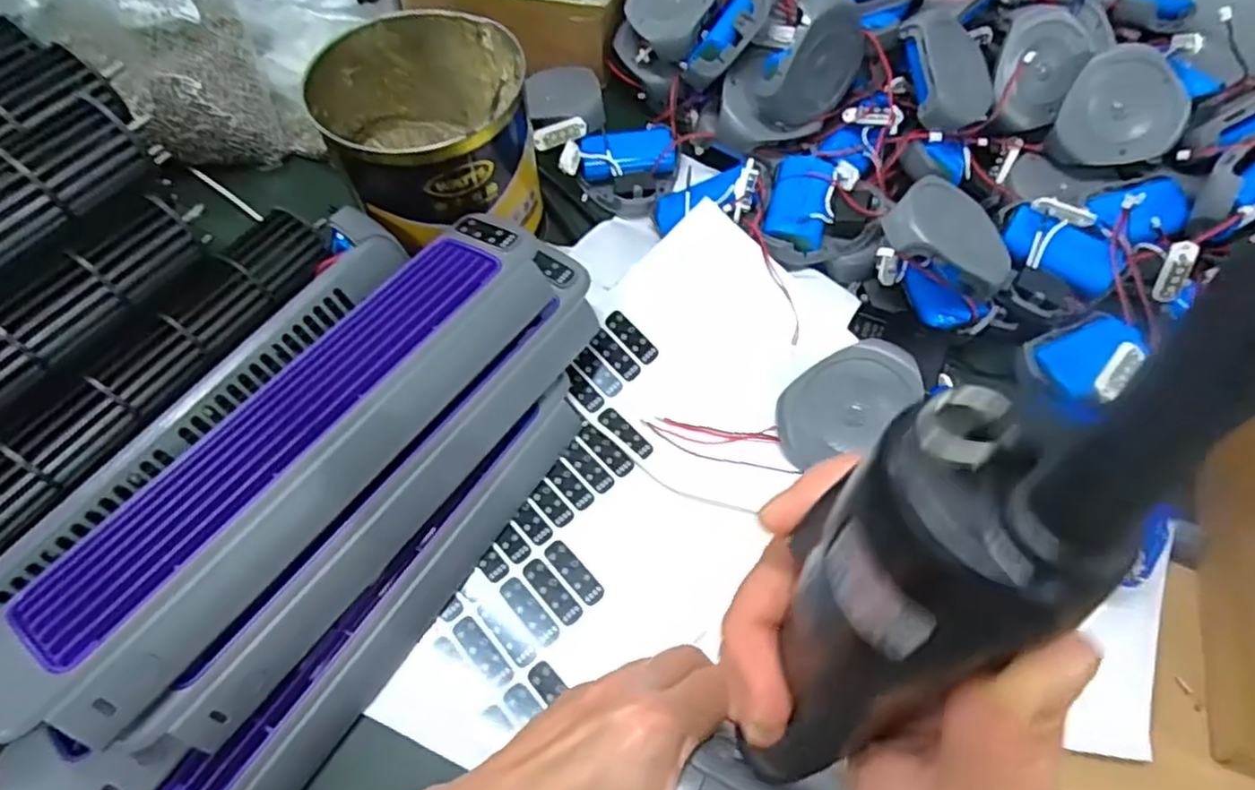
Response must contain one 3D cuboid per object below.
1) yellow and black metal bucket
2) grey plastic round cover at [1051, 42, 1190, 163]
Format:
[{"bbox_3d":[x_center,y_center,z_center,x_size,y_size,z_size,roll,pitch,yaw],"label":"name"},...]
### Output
[{"bbox_3d":[-0.114,-0.152,0.431,0.110,0.101,0.124,-26,64,-15],"label":"yellow and black metal bucket"},{"bbox_3d":[0.329,-0.190,0.469,0.073,0.017,0.073,4,106,13],"label":"grey plastic round cover"}]

